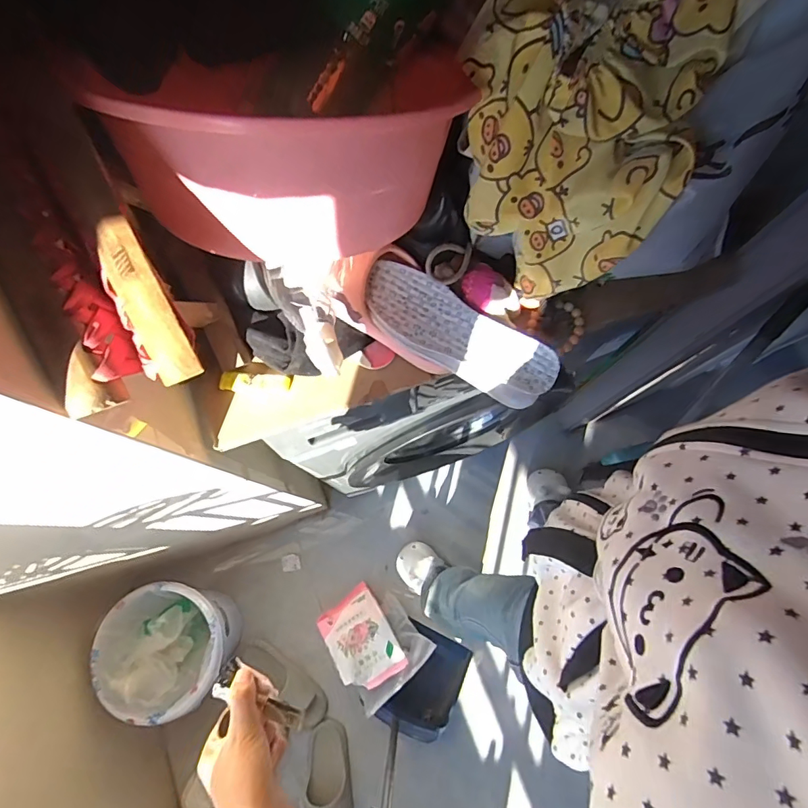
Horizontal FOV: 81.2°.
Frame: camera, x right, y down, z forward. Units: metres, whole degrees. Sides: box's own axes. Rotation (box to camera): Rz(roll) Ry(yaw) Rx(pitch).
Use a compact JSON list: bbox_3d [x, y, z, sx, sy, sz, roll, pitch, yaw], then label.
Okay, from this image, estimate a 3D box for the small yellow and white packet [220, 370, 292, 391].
[{"bbox_3d":[-0.183,-0.028,0.576,0.085,0.009,0.024,3,74,2],"label":"small yellow and white packet"}]

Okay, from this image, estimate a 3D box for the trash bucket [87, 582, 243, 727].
[{"bbox_3d":[-0.535,0.564,1.125,0.259,0.292,0.262,0,74,1],"label":"trash bucket"}]

